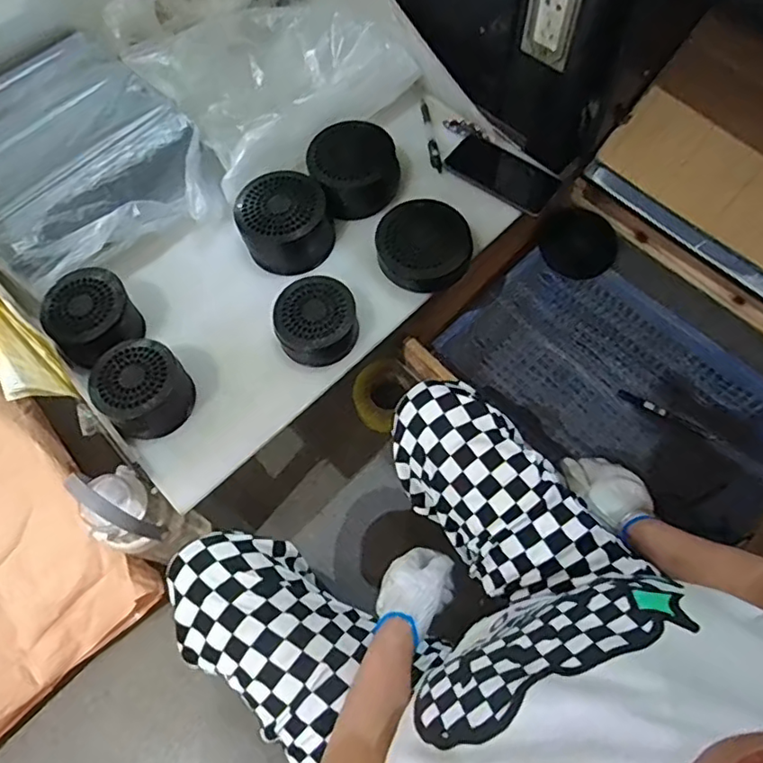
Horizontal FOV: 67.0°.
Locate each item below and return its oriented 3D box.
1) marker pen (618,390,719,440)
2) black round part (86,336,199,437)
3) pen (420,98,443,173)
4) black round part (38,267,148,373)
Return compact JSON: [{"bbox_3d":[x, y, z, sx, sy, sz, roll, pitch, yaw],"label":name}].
[{"bbox_3d":[0.423,0.050,0.855,0.146,0.009,0.015,28,71,13],"label":"marker pen"},{"bbox_3d":[-0.285,0.008,0.694,0.099,0.077,0.104,-1,67,2],"label":"black round part"},{"bbox_3d":[0.074,-0.367,0.862,0.015,0.014,0.140,-8,67,-1],"label":"pen"},{"bbox_3d":[-0.368,-0.084,0.728,0.101,0.088,0.103,-1,67,2],"label":"black round part"}]

